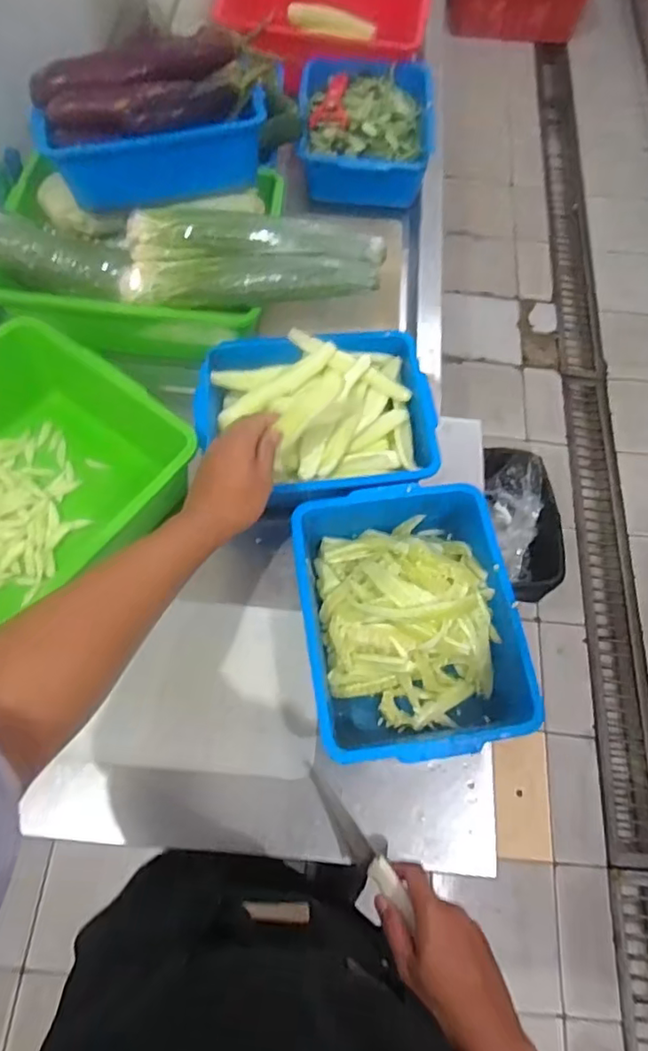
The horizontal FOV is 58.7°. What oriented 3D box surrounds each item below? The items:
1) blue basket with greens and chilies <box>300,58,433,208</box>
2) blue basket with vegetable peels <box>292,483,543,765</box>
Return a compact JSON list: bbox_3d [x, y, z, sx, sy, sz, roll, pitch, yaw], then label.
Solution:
[{"bbox_3d":[0.075,-0.708,1.040,0.233,0.096,0.255,3,67,0],"label":"blue basket with greens and chilies"},{"bbox_3d":[0.095,0.106,0.688,0.232,0.098,0.298,-7,68,-4],"label":"blue basket with vegetable peels"}]

